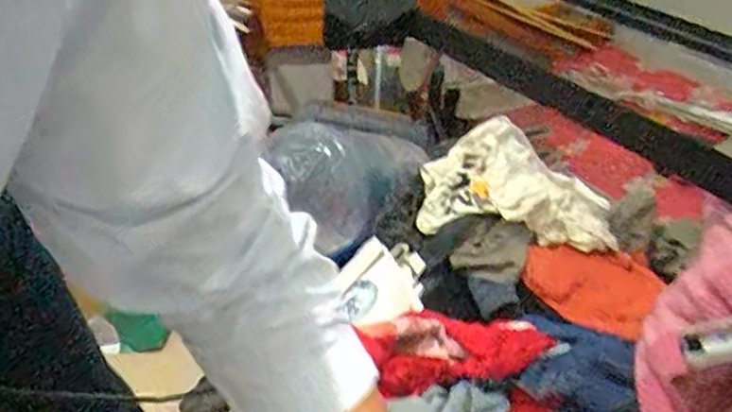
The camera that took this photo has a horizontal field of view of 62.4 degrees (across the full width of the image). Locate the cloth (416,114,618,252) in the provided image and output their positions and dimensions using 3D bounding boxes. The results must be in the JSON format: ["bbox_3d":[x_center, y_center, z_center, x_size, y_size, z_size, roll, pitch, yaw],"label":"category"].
[{"bbox_3d":[0.271,-0.038,1.062,0.328,0.140,0.210,11,32,18],"label":"cloth"}]

